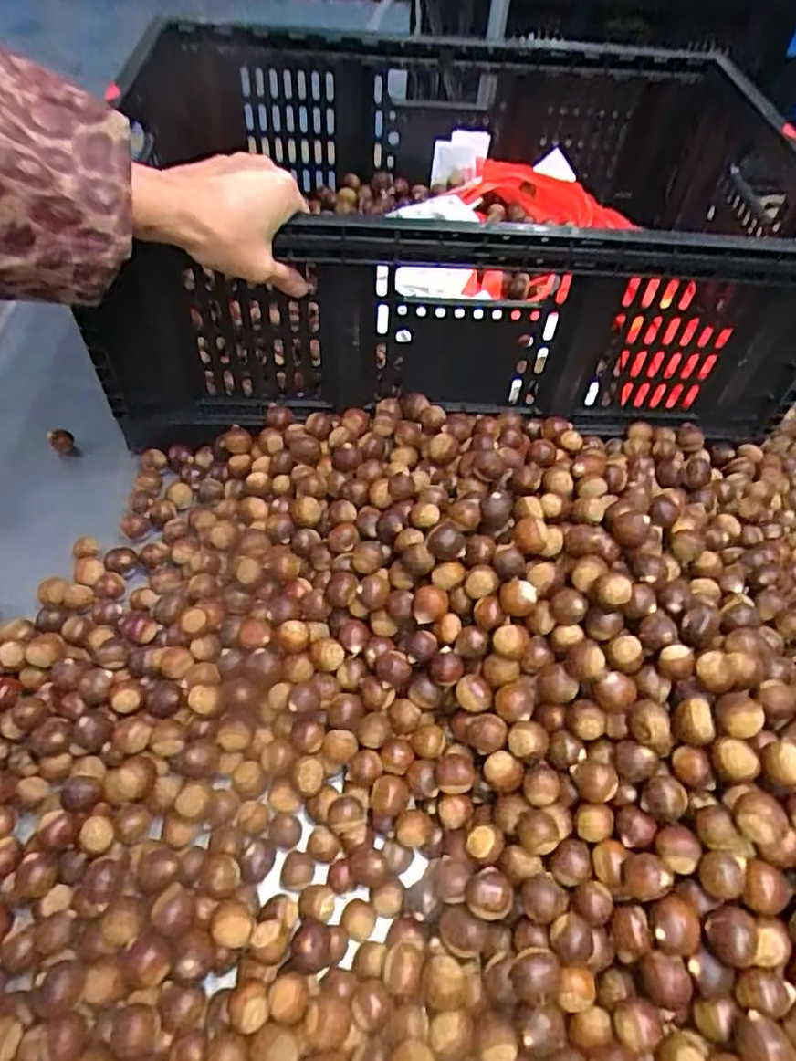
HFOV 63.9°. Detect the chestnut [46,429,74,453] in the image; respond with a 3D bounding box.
[{"bbox_3d":[-0.303,-0.081,0.575,0.022,0.019,0.017,38,58,22],"label":"chestnut"}]

